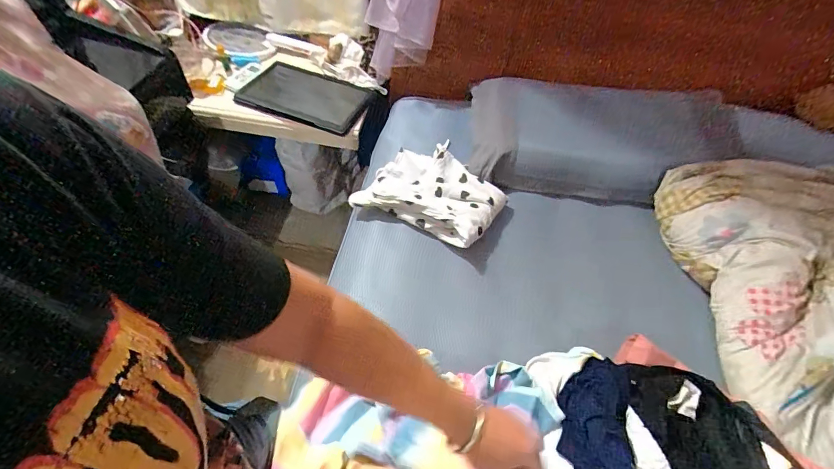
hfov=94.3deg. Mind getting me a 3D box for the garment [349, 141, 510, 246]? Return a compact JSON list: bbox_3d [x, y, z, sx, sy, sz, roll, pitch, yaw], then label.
[{"bbox_3d":[0.049,-0.108,0.905,0.297,0.050,0.283,30,55,17],"label":"garment"}]

